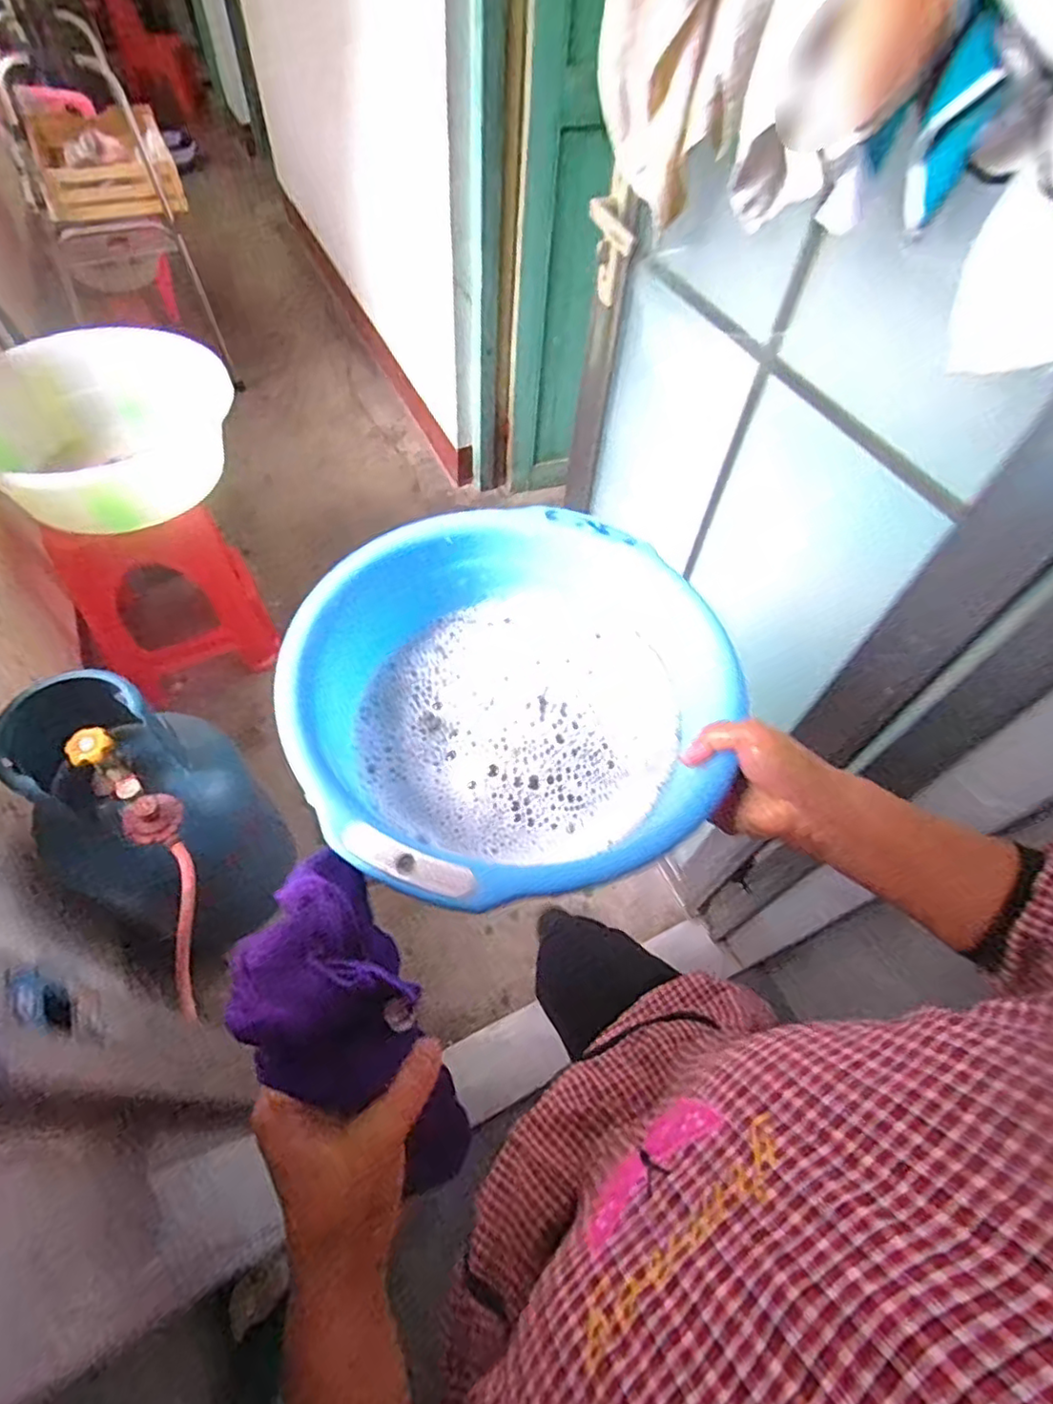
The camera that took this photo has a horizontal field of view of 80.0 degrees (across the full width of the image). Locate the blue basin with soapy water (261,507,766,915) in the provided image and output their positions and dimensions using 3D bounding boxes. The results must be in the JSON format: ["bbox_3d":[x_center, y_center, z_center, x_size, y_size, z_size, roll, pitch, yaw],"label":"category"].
[{"bbox_3d":[-0.013,-0.001,0.490,0.313,0.121,0.292,3,50,-3],"label":"blue basin with soapy water"}]

